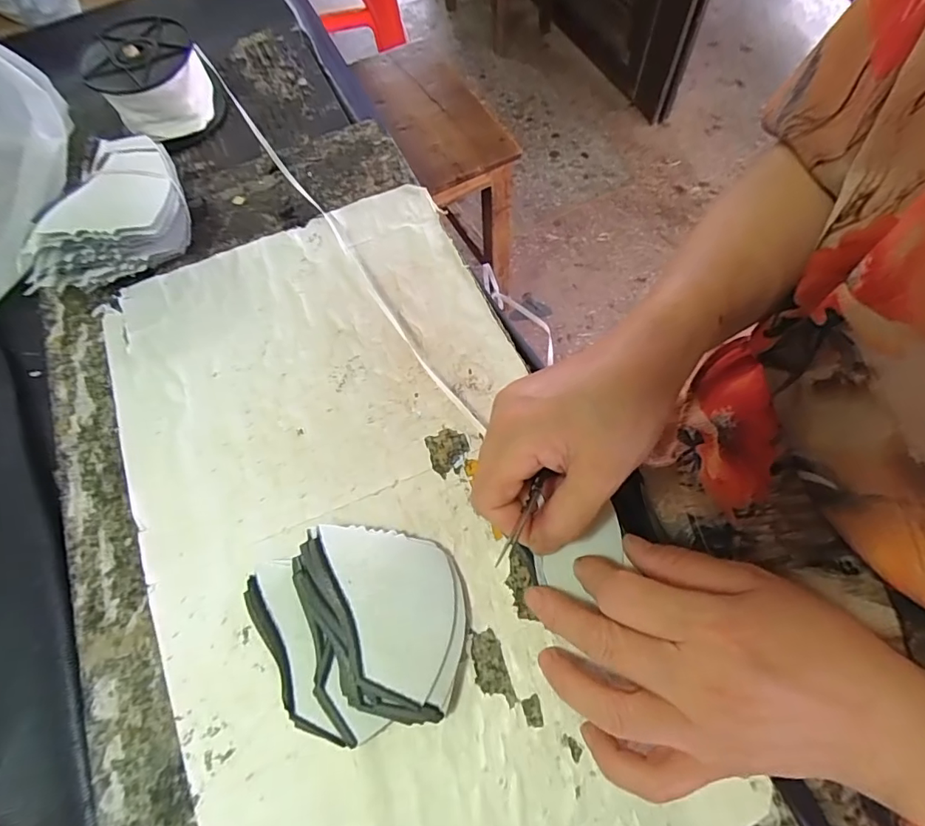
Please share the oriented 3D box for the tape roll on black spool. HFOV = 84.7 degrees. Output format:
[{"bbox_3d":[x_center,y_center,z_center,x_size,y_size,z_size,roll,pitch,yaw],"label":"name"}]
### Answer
[{"bbox_3d":[-0.264,-0.282,0.436,0.084,0.060,0.086,-1,65,3],"label":"tape roll on black spool"}]

